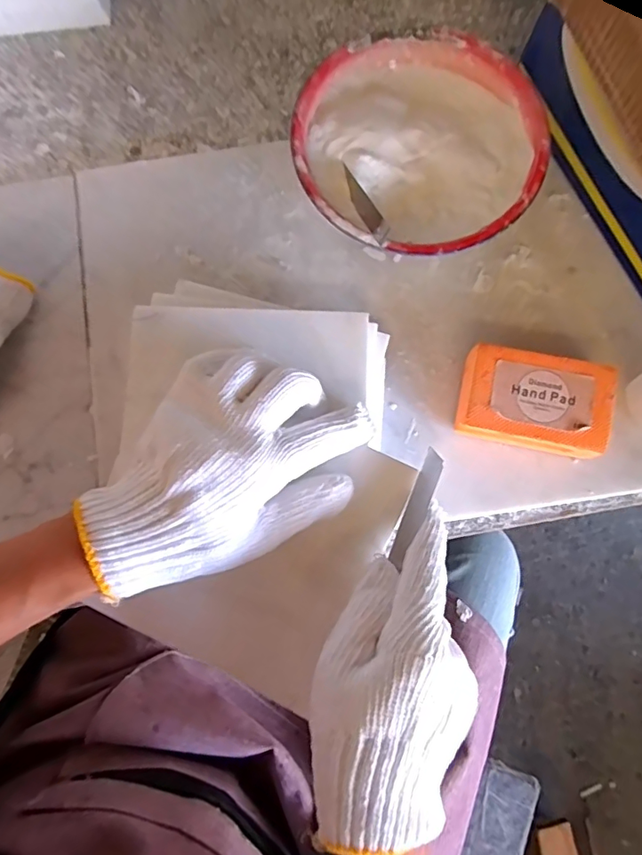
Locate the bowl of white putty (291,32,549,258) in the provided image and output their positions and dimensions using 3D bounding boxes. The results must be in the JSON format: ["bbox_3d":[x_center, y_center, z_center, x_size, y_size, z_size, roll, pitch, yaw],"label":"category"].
[{"bbox_3d":[0.068,-0.192,0.360,0.167,0.057,0.163,4,82,4],"label":"bowl of white putty"}]

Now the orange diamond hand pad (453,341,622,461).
[{"bbox_3d":[0.141,-0.016,0.337,0.097,0.032,0.060,10,79,2],"label":"orange diamond hand pad"}]

